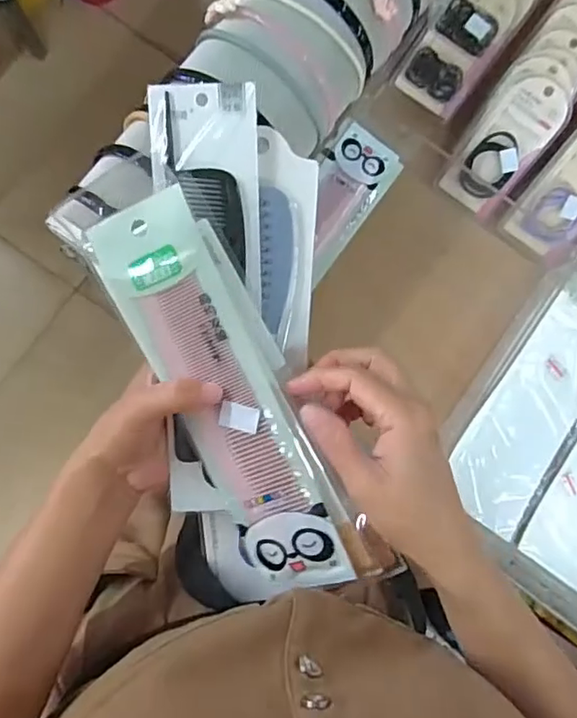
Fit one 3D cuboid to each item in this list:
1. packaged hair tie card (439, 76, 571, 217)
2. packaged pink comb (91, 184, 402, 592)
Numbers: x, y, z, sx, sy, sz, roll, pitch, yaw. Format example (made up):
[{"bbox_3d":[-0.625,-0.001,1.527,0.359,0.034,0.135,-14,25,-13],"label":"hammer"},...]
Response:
[{"bbox_3d":[0.226,-0.221,0.585,0.068,0.025,0.141,37,120,0],"label":"packaged hair tie card"},{"bbox_3d":[-0.032,0.031,0.340,0.078,0.025,0.252,-28,99,14],"label":"packaged pink comb"}]

